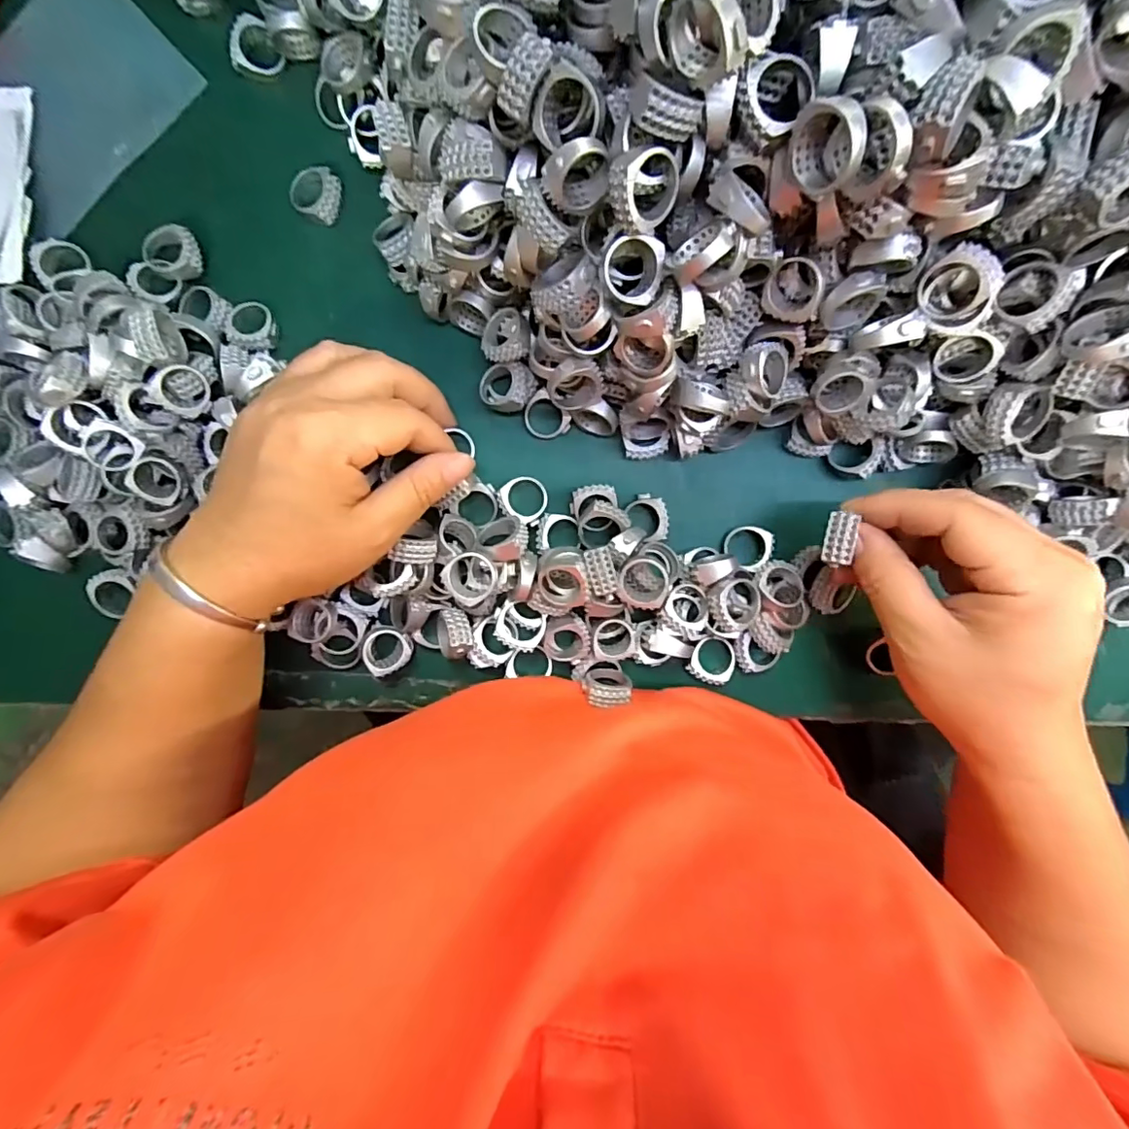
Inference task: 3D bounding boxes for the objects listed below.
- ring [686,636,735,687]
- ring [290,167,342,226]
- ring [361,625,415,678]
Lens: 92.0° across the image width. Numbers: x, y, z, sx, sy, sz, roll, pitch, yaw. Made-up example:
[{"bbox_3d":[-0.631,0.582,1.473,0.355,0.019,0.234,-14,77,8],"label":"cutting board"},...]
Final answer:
[{"bbox_3d":[0.076,0.049,0.278,0.023,0.006,0.024,0,96,0],"label":"ring"},{"bbox_3d":[-0.117,-0.176,0.258,0.021,0.009,0.021,0,96,0],"label":"ring"},{"bbox_3d":[-0.088,0.042,0.271,0.021,0.015,0.023,0,96,0],"label":"ring"}]

